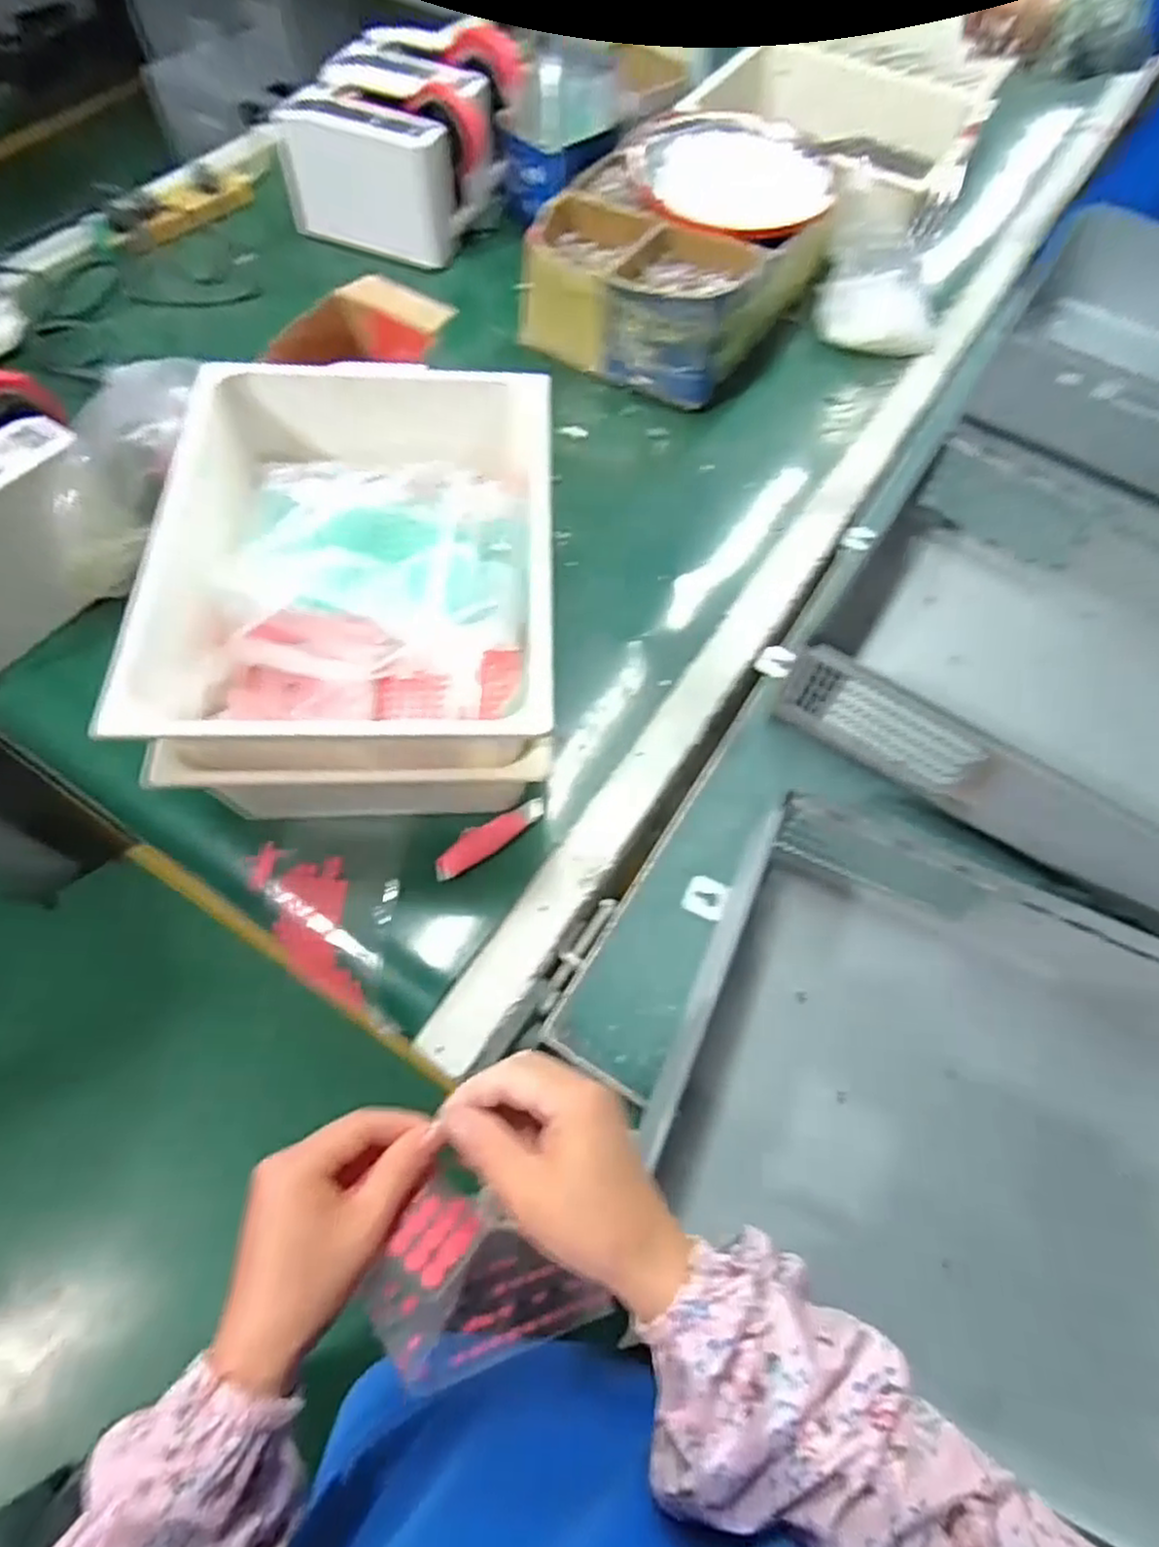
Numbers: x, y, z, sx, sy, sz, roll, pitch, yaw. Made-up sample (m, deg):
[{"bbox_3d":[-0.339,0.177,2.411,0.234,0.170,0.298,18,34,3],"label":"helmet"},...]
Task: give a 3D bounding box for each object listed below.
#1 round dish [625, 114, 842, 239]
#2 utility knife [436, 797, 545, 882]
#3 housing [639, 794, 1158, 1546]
[{"bbox_3d":[0.185,-0.726,0.902,0.239,0.038,0.229,1,63,-2],"label":"round dish"},{"bbox_3d":[-0.078,0.054,0.636,0.107,0.015,0.031,-34,69,-18],"label":"utility knife"},{"bbox_3d":[0.300,0.250,0.486,0.440,0.110,0.320,27,65,10],"label":"housing"}]

